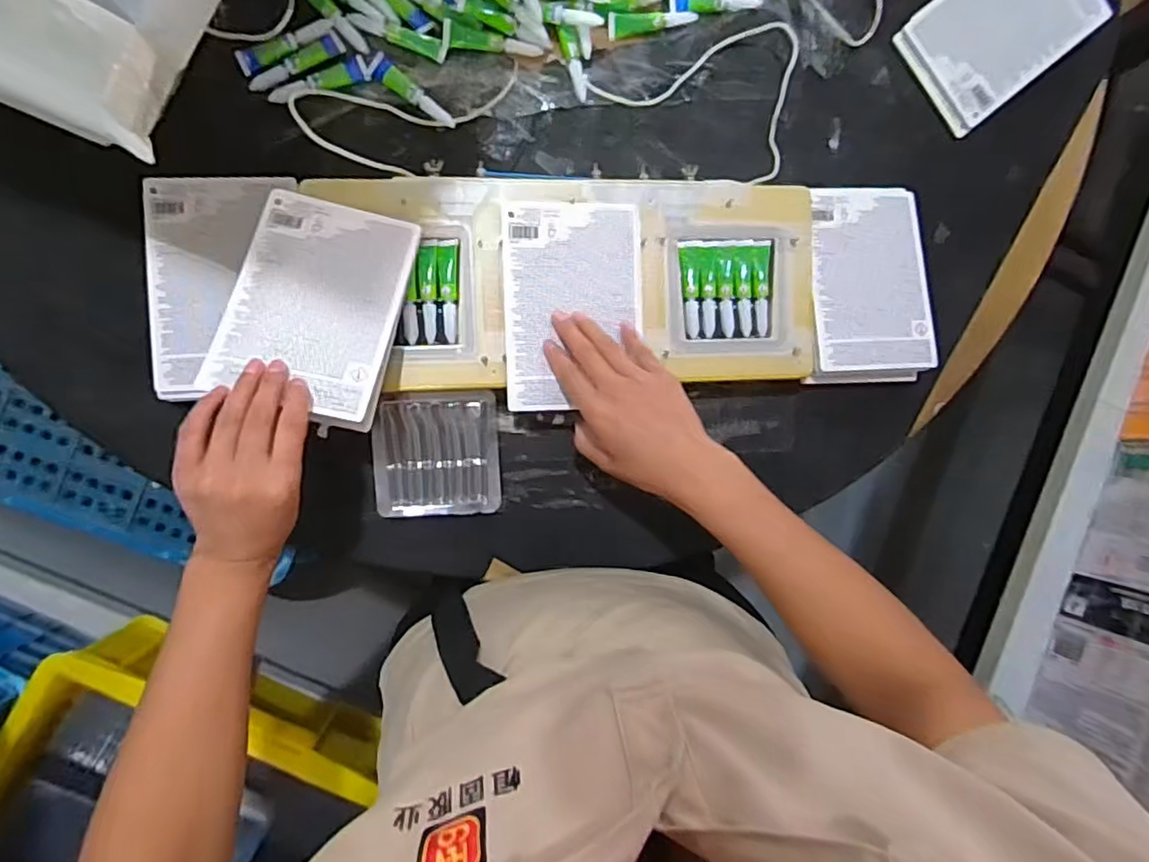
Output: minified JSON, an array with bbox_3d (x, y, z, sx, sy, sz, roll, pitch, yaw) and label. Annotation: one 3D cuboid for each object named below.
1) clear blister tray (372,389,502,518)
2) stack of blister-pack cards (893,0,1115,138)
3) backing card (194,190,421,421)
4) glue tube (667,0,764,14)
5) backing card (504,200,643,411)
[{"bbox_3d":[-0.117,0.020,0.538,0.102,0.019,0.105,-2,92,-9],"label":"clear blister tray"},{"bbox_3d":[0.408,-0.385,0.594,0.178,0.010,0.118,-38,96,5],"label":"stack of blister-pack cards"},{"bbox_3d":[-0.189,-0.095,0.462,0.116,0.009,0.165,11,71,-5],"label":"backing card"},{"bbox_3d":[0.125,-0.384,0.559,0.082,0.008,0.016,-6,92,-8],"label":"glue tube"},{"bbox_3d":[0.000,-0.104,0.520,0.114,0.006,0.168,-1,93,-11],"label":"backing card"}]

